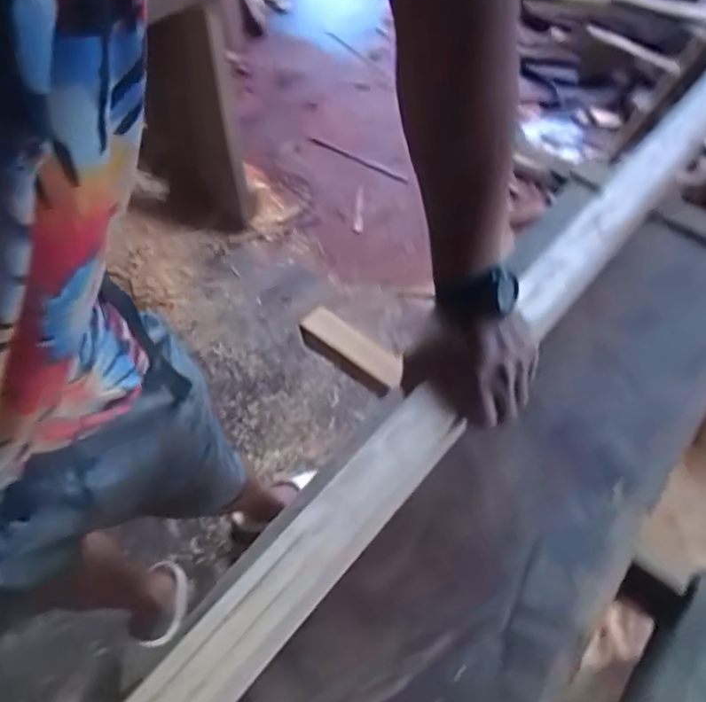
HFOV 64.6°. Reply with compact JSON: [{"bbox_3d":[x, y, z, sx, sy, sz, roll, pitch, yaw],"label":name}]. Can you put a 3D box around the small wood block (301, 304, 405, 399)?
[{"bbox_3d":[-0.001,0.002,0.697,0.151,0.032,0.047,39,64,22],"label":"small wood block"}]

